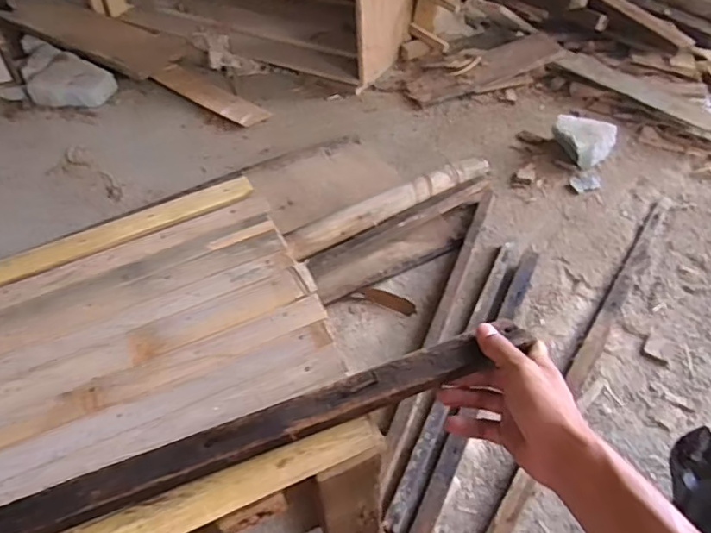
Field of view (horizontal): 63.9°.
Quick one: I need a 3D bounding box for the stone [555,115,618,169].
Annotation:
[{"bbox_3d":[0.512,-0.282,1.298,0.135,0.081,0.095,21,52,21],"label":"stone"}]

